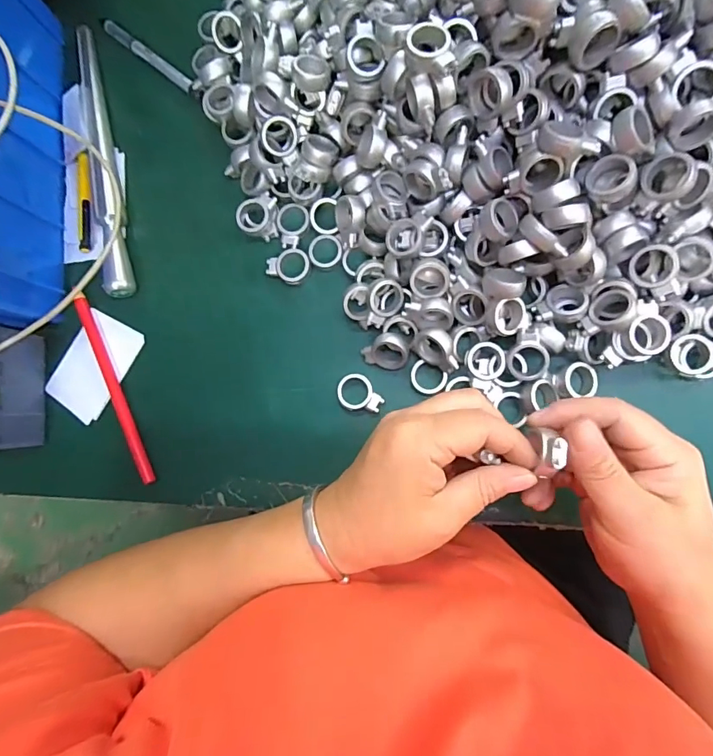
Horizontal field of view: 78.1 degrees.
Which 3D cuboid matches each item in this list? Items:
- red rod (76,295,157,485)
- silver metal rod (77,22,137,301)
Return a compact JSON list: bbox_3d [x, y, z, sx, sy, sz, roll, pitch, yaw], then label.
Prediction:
[{"bbox_3d":[-0.193,0.008,0.348,0.010,0.012,0.160,-25,84,7],"label":"red rod"},{"bbox_3d":[-0.205,-0.179,0.357,0.019,0.021,0.231,-11,86,8],"label":"silver metal rod"}]

